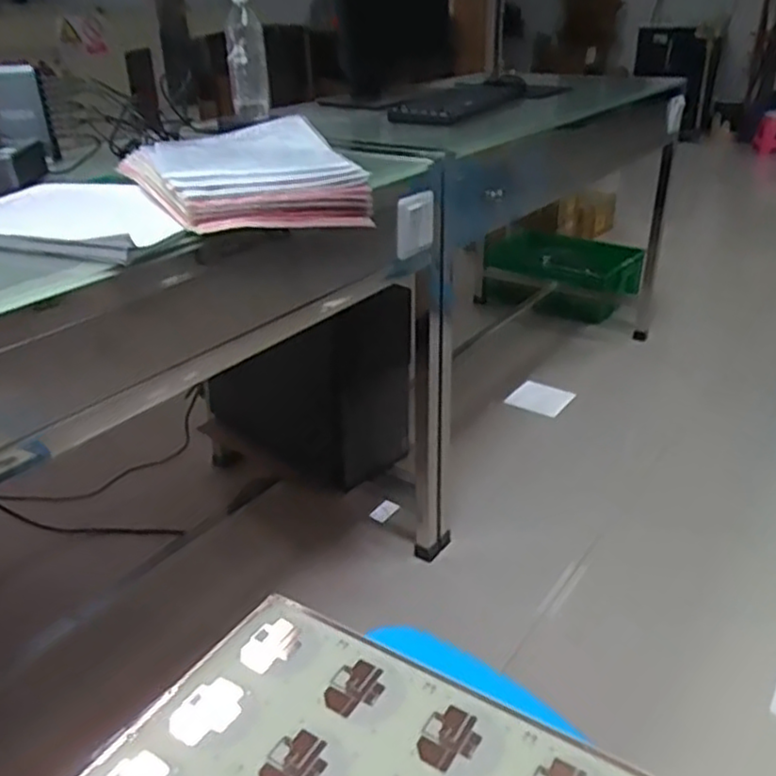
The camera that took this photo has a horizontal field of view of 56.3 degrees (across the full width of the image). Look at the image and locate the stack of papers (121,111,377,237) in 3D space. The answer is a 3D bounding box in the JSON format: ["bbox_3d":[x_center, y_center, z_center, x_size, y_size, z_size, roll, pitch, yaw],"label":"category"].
[{"bbox_3d":[-0.183,-0.268,0.928,0.256,0.072,0.338,-17,32,-25],"label":"stack of papers"}]

